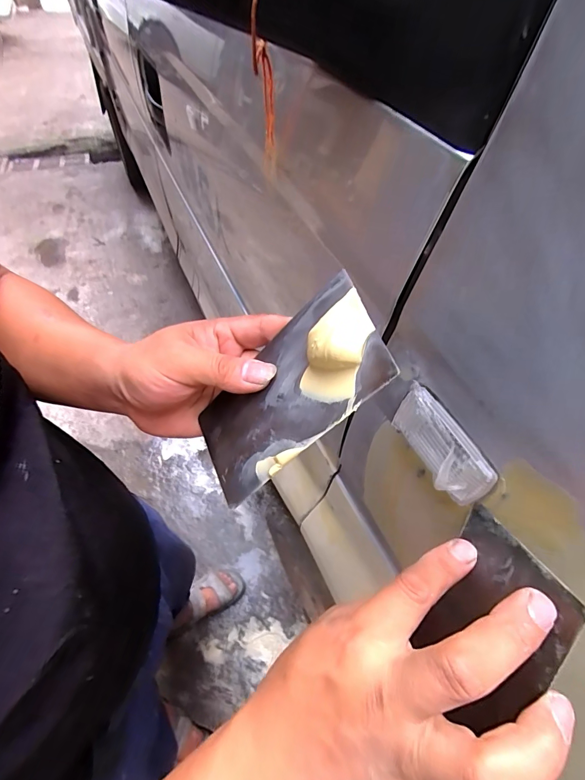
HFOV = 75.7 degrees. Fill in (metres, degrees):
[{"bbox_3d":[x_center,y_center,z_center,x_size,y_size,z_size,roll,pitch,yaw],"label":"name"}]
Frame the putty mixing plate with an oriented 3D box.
[{"bbox_3d":[-0.008,0.001,0.220,0.134,0.015,0.073,-44,53,19],"label":"putty mixing plate"}]

